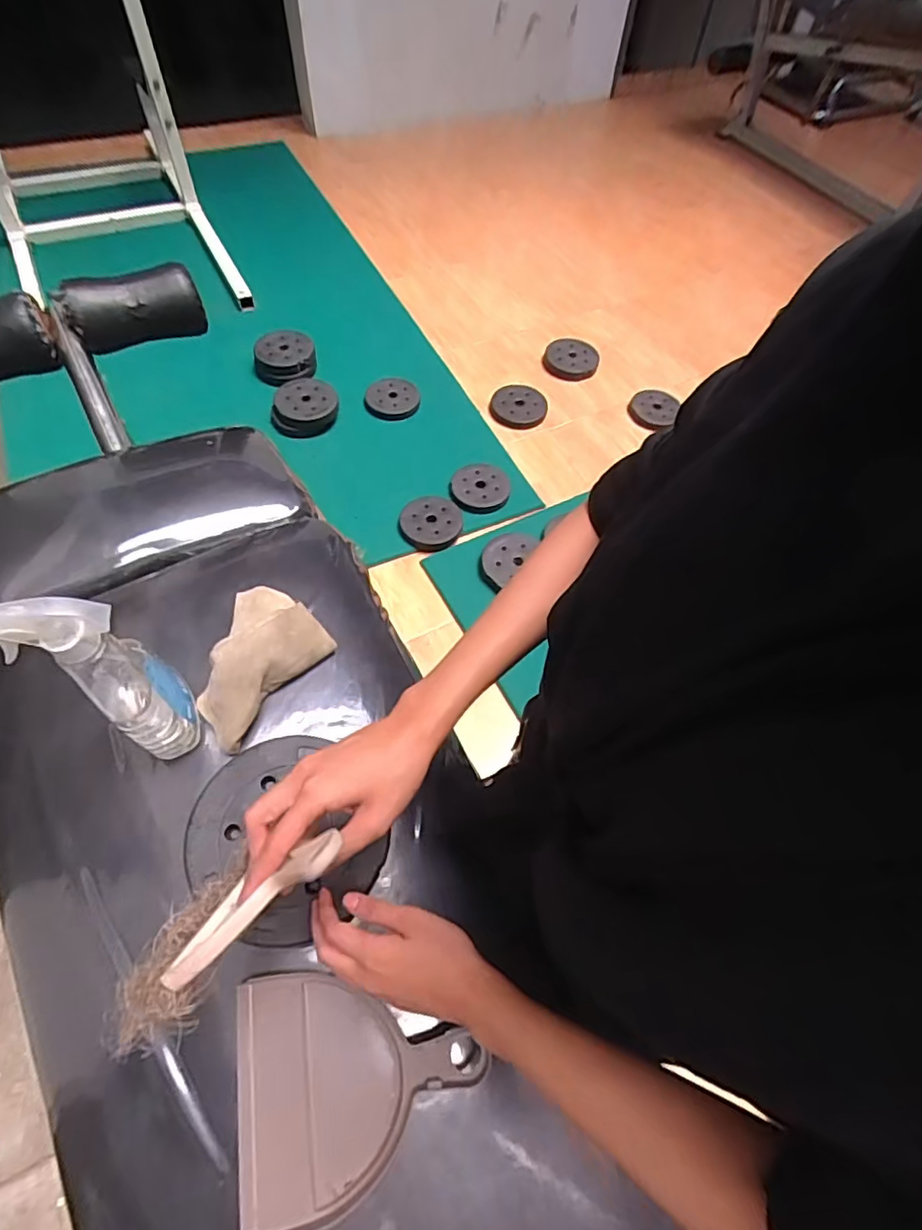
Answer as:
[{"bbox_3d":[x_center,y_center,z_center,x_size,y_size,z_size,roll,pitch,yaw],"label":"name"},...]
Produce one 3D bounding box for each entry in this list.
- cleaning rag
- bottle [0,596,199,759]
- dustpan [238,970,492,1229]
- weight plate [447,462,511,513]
[{"bbox_3d":[-0.217,0.043,0.584,0.100,0.047,0.155,32,62,15],"label":"cleaning rag"},{"bbox_3d":[-0.288,0.050,0.467,0.083,0.213,0.082,2,59,-3],"label":"bottle"},{"bbox_3d":[-0.081,0.373,0.454,0.191,0.021,0.161,-7,59,-8],"label":"dustpan"},{"bbox_3d":[0.055,-0.381,1.673,0.172,0.023,0.201,1,59,-3],"label":"weight plate"}]

